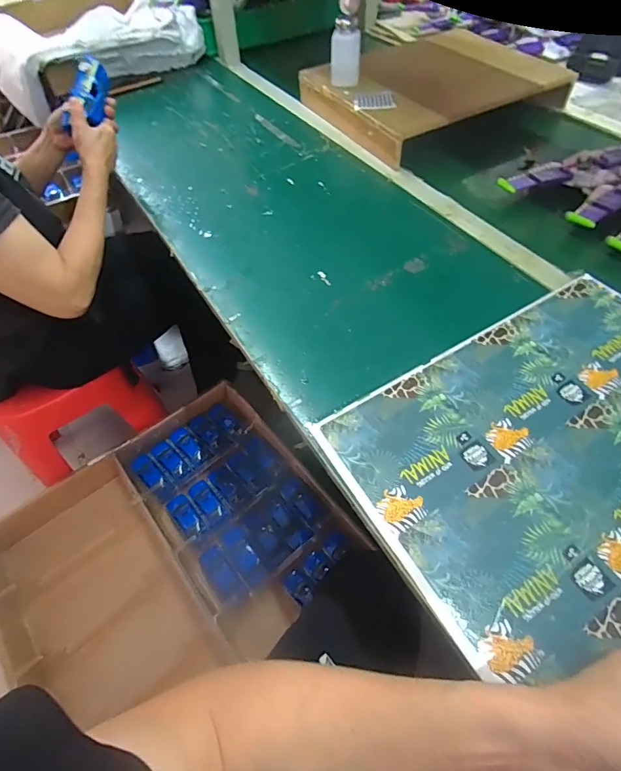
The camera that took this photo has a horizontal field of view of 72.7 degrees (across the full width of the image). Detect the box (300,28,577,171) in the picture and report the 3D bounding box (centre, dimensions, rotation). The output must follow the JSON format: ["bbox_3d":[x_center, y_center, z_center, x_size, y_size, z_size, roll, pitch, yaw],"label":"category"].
[{"bbox_3d":[0.250,-0.610,0.869,0.431,0.069,0.345,-29,59,-17],"label":"box"}]

